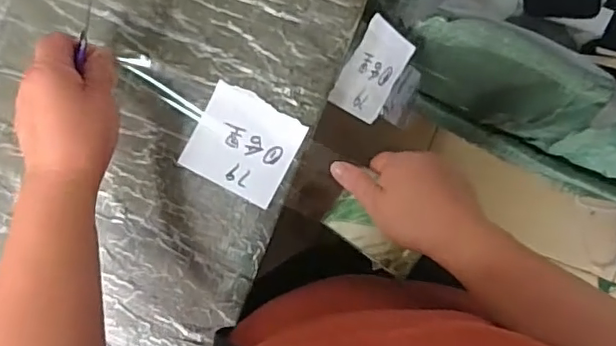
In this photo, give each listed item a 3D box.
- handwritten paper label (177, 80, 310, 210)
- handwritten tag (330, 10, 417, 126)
[{"bbox_3d":[-0.058,-0.026,0.505,0.090,0.008,0.085,28,96,-1],"label":"handwritten paper label"},{"bbox_3d":[0.065,-0.099,0.551,0.004,0.083,0.091,35,98,38],"label":"handwritten tag"}]

